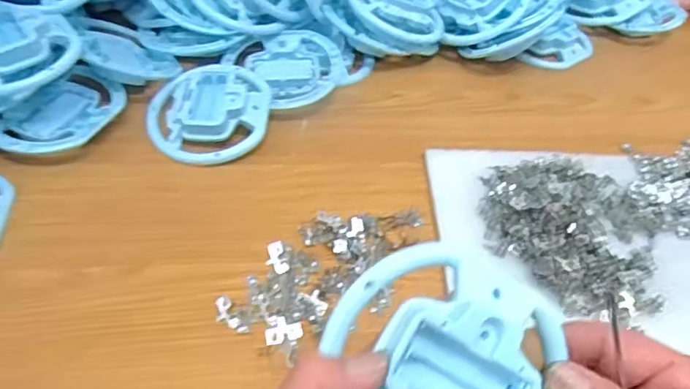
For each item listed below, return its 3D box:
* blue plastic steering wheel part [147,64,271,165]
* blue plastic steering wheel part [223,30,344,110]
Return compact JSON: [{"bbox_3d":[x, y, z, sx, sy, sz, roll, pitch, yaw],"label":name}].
[{"bbox_3d":[-0.111,-0.070,0.474,0.096,0.029,0.096,-7,48,-13],"label":"blue plastic steering wheel part"},{"bbox_3d":[-0.048,-0.115,0.520,0.091,0.015,0.096,3,47,-4],"label":"blue plastic steering wheel part"}]

